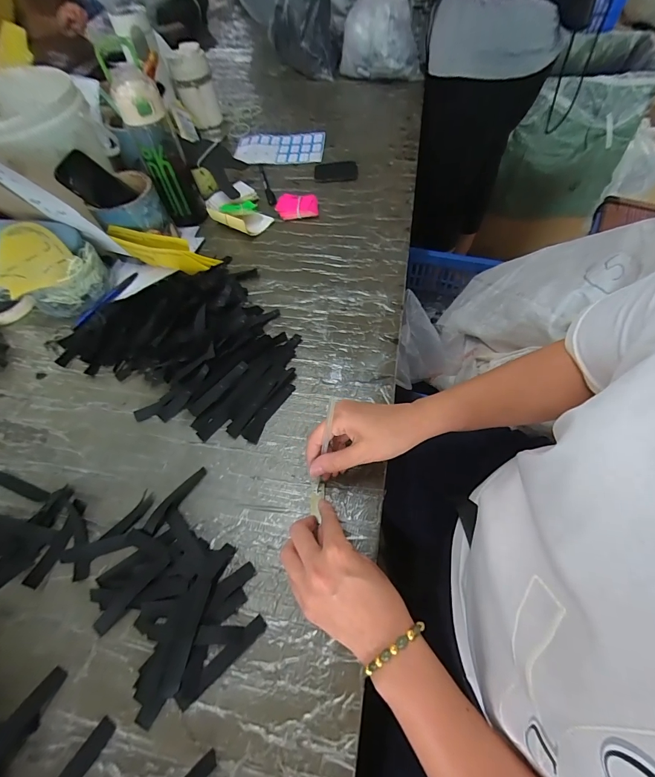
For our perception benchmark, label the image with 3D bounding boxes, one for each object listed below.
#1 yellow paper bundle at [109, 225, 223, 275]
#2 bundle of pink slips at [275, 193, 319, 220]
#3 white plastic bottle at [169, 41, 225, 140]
[{"bbox_3d":[-0.261,-0.217,0.570,0.174,0.069,0.028,12,61,11],"label":"yellow paper bundle"},{"bbox_3d":[-0.057,-0.343,0.655,0.079,0.024,0.054,-2,59,3],"label":"bundle of pink slips"},{"bbox_3d":[-0.280,-0.638,0.762,0.072,0.159,0.075,-15,59,-5],"label":"white plastic bottle"}]

